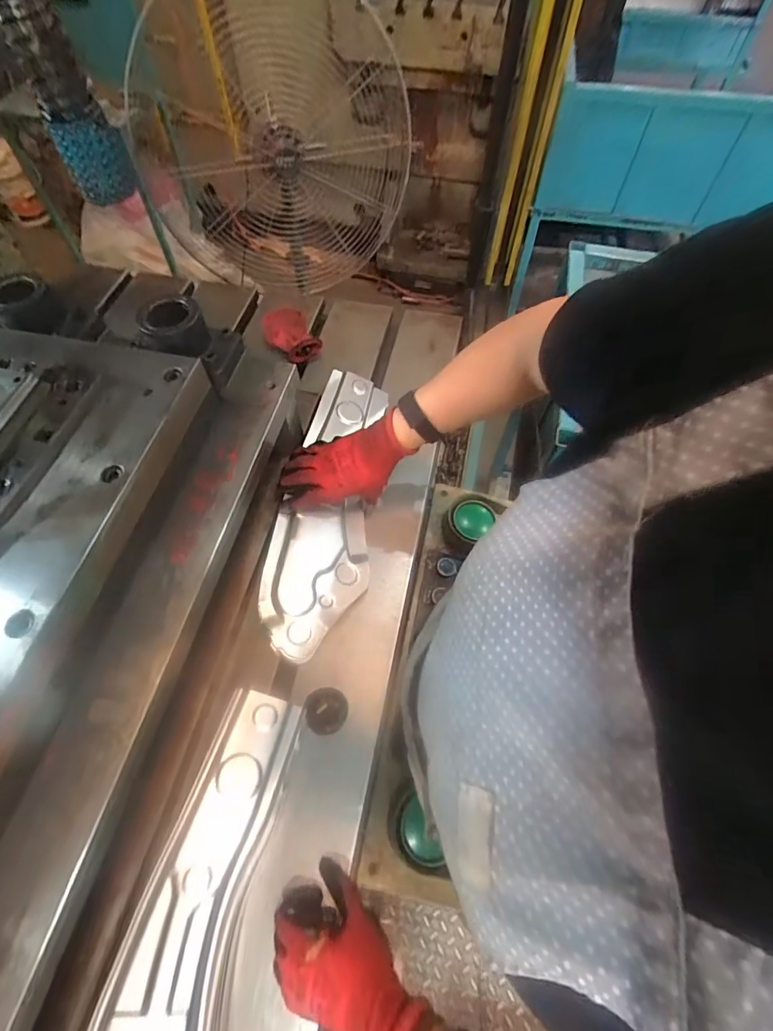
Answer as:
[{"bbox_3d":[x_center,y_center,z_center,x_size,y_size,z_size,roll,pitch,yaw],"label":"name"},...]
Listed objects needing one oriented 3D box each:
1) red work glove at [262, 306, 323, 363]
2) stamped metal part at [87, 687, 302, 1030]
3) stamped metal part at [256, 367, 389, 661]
[{"bbox_3d":[-0.170,-0.320,0.829,0.076,0.056,0.088,-32,65,-16],"label":"red work glove"},{"bbox_3d":[-0.175,0.384,0.400,0.121,0.031,0.429,20,59,-19],"label":"stamped metal part"},{"bbox_3d":[-0.076,-0.025,0.635,0.118,0.054,0.428,6,63,4],"label":"stamped metal part"}]

